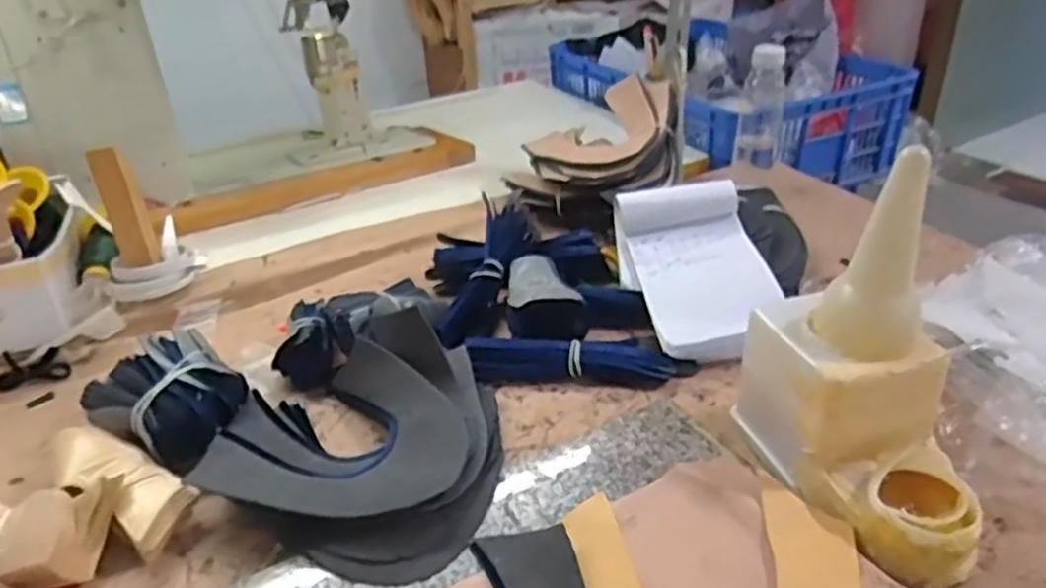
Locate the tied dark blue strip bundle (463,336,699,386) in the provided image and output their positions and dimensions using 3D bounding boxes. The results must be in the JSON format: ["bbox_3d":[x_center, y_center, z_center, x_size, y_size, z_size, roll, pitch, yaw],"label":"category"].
[{"bbox_3d":[0.055,0.061,0.729,0.212,0.028,0.050,-2,34,0],"label":"tied dark blue strip bundle"}]

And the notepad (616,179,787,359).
[{"bbox_3d":[0.183,-0.030,0.788,0.133,0.076,0.221,-4,34,-4],"label":"notepad"}]

